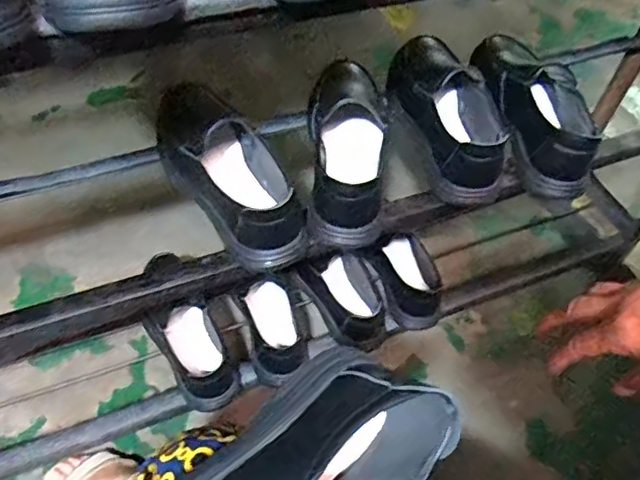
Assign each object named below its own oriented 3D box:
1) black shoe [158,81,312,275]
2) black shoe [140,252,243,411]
[{"bbox_3d":[-0.103,-0.073,0.649,0.095,0.071,0.243,-27,60,-21],"label":"black shoe"},{"bbox_3d":[-0.207,0.132,0.884,0.084,0.109,0.257,-26,60,-21],"label":"black shoe"}]

